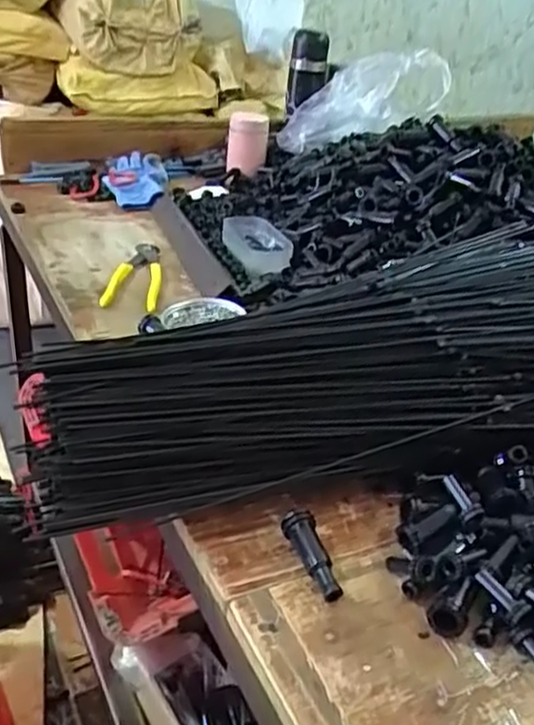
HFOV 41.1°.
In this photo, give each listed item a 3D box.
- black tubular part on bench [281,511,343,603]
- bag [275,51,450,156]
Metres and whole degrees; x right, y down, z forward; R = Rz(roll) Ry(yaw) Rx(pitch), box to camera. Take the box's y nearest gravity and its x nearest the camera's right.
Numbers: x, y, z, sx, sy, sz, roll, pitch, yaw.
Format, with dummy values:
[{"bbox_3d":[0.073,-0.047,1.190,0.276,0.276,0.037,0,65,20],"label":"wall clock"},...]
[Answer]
[{"bbox_3d":[0.032,0.133,0.489,0.021,0.015,0.067,-8,47,-24],"label":"black tubular part on bench"},{"bbox_3d":[0.152,-0.416,1.134,0.271,0.108,0.092,-16,21,26],"label":"bag"}]

